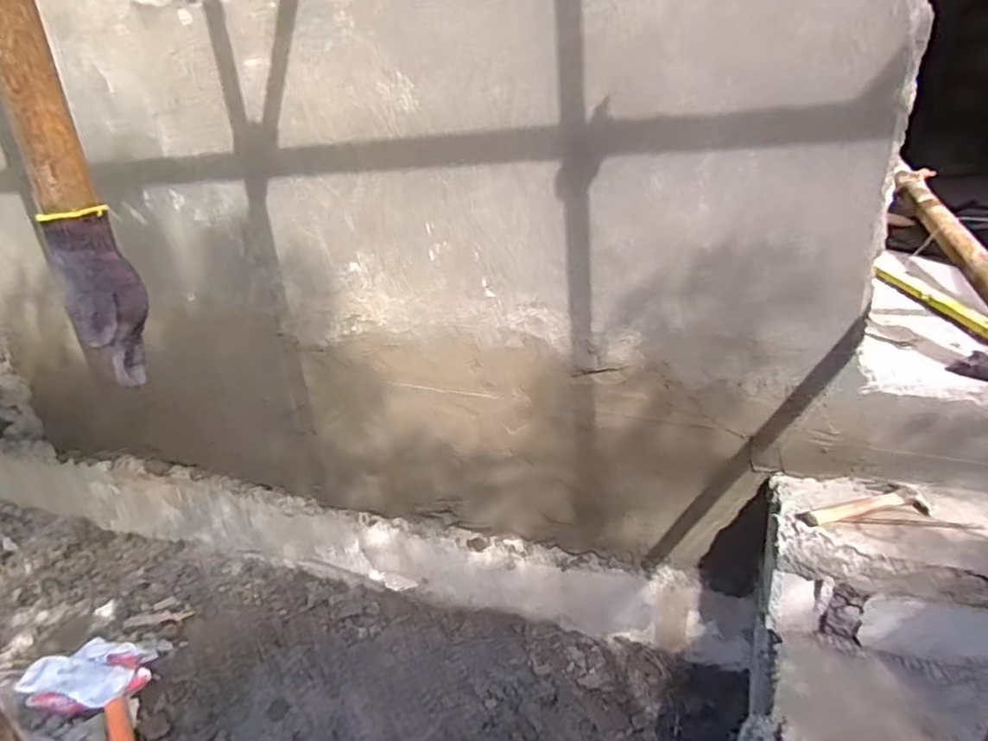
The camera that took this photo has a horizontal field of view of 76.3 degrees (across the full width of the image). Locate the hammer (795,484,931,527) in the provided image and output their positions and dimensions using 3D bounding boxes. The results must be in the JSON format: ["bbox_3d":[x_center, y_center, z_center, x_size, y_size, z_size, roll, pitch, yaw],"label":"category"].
[{"bbox_3d":[0.787,0.289,1.347,0.265,0.036,0.075,-5,25,-1],"label":"hammer"}]

